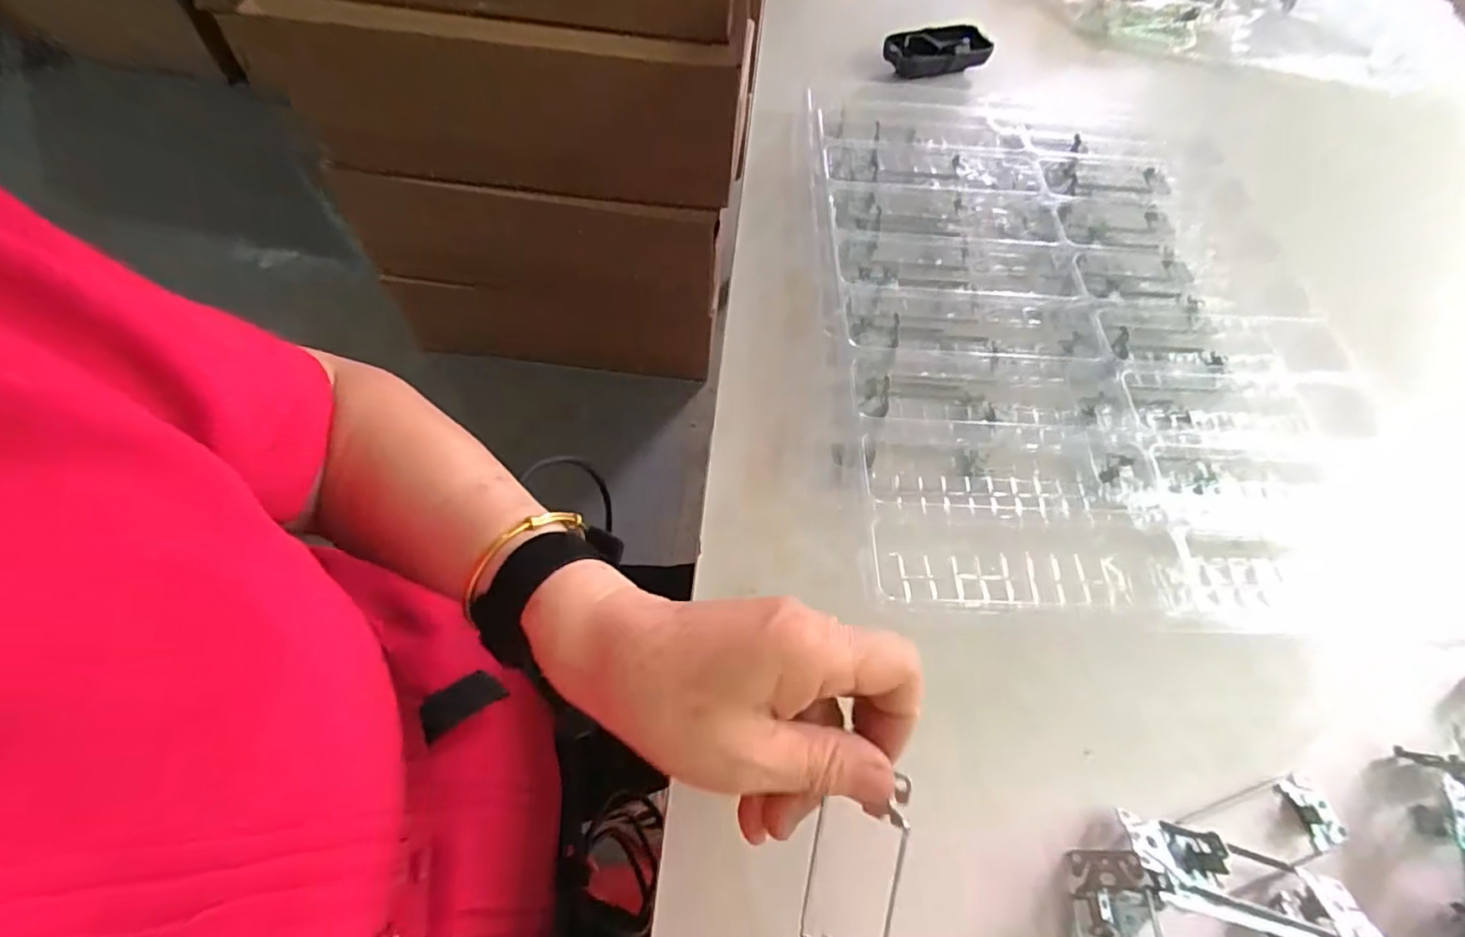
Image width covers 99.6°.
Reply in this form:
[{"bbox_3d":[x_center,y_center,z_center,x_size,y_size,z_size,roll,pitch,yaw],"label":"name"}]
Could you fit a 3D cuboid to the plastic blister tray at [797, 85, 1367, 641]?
[{"bbox_3d":[0.237,-0.106,0.448,0.342,0.048,0.443,0,61,-4],"label":"plastic blister tray"}]

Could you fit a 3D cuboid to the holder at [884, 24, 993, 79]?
[{"bbox_3d":[0.212,-0.437,0.647,0.107,0.025,0.048,-15,63,-12],"label":"holder"}]

